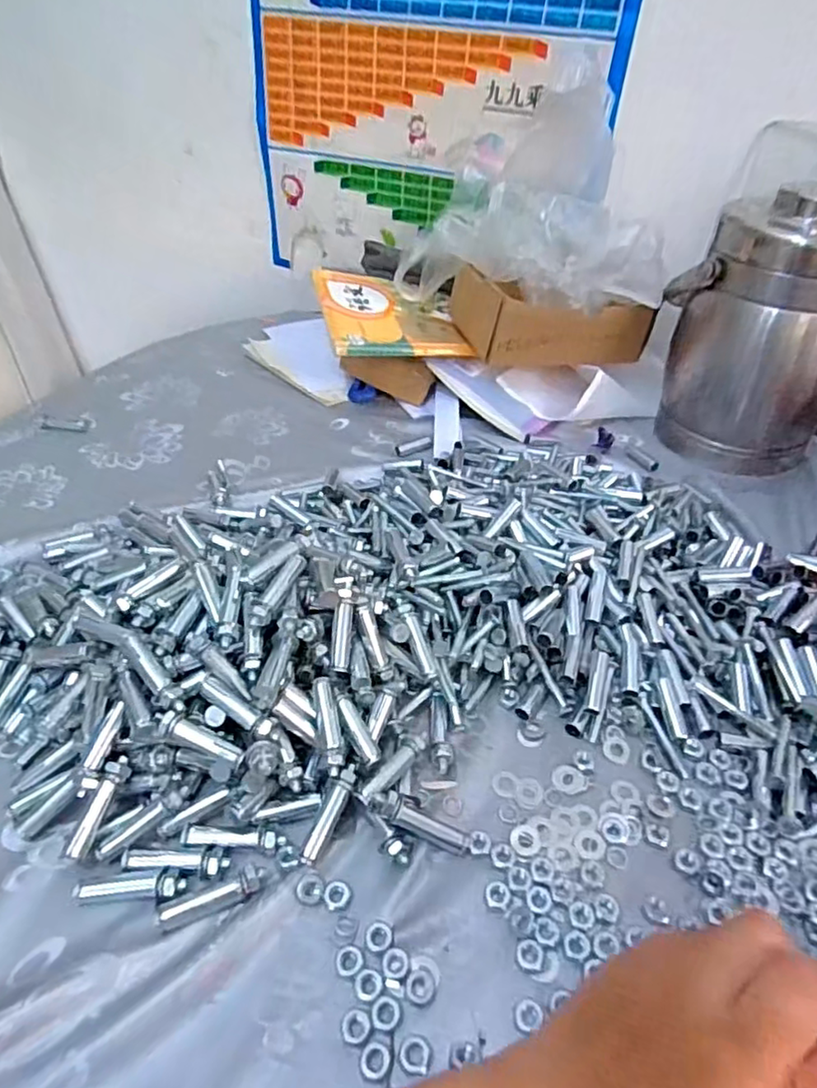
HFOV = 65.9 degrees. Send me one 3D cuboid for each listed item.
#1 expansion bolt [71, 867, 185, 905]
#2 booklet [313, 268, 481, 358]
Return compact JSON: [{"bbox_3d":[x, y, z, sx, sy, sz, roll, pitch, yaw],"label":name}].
[{"bbox_3d":[-0.141,0.173,0.319,0.055,0.011,0.015,0,41,0],"label":"expansion bolt"},{"bbox_3d":[-0.024,-0.263,0.716,0.147,0.018,0.190,-3,46,-19],"label":"booklet"}]

